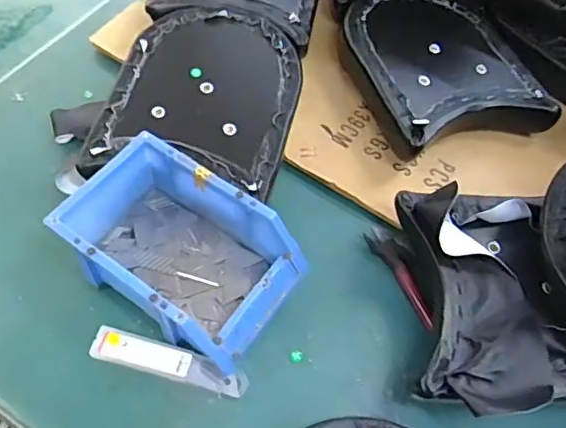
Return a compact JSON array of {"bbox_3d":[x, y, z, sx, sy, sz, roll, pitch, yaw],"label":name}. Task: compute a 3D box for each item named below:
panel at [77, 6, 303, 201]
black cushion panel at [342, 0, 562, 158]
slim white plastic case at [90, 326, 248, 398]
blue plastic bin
[{"bbox_3d":[-0.074,-0.119,0.551,0.173,0.023,0.202,12,58,2],"label":"panel"},{"bbox_3d":[0.168,-0.168,0.628,0.195,0.051,0.233,-14,60,-14],"label":"black cushion panel"},{"bbox_3d":[-0.091,0.119,0.461,0.126,0.014,0.026,14,58,4],"label":"slim white plastic case"},{"bbox_3d":[-0.080,0.030,0.481,0.179,0.077,0.126,33,61,15],"label":"blue plastic bin"}]

